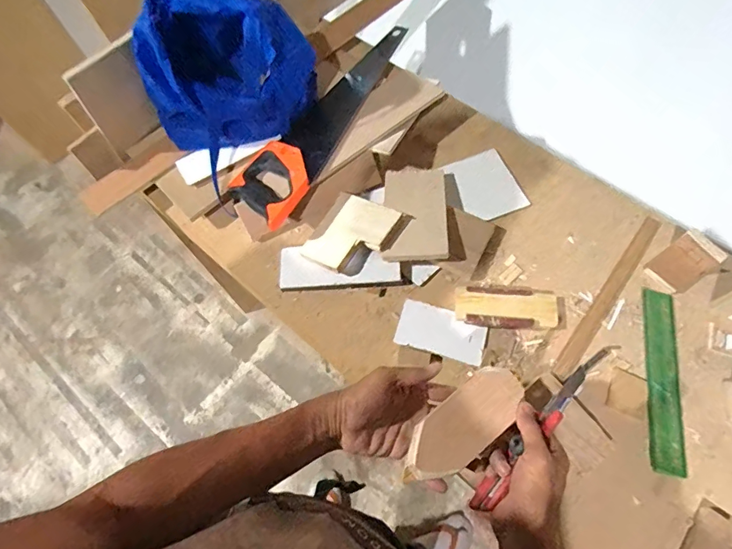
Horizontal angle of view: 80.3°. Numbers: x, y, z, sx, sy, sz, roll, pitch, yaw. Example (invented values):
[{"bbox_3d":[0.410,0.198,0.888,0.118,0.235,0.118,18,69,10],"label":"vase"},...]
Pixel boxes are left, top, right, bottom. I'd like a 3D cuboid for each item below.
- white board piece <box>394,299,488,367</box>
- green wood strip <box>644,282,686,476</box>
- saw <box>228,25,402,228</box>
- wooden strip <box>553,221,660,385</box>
[{"bbox_3d":[0.112,0.084,0.638,0.125,0.005,0.071,15,67,8],"label":"white board piece"},{"bbox_3d":[0.414,0.143,0.604,0.046,0.006,0.247,12,69,3],"label":"green wood strip"},{"bbox_3d":[-0.061,-0.280,0.725,0.120,0.052,0.488,26,69,12],"label":"saw"},{"bbox_3d":[0.371,0.027,0.655,0.025,0.005,0.316,36,71,15],"label":"wooden strip"}]

